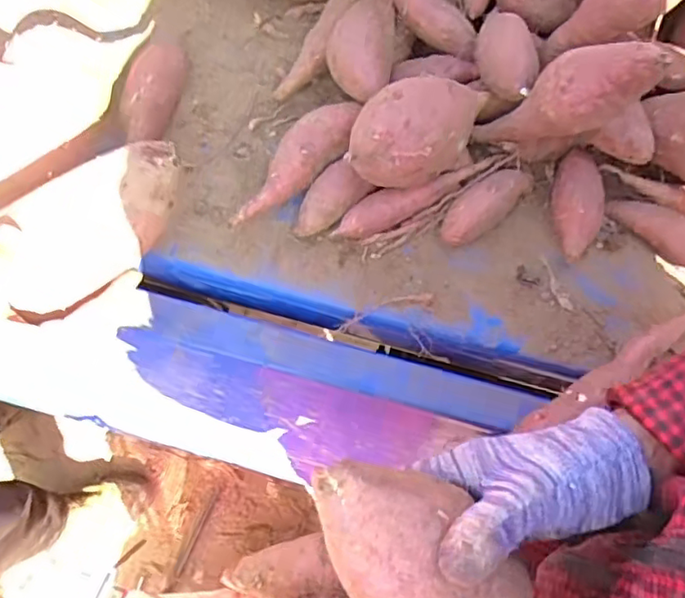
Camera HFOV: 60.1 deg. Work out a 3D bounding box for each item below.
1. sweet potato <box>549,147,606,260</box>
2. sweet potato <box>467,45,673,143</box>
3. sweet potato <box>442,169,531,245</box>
[{"bbox_3d":[0.201,-0.081,0.509,0.041,0.031,0.094,11,71,3],"label":"sweet potato"},{"bbox_3d":[0.164,-0.148,0.447,0.045,0.154,0.038,27,69,-27],"label":"sweet potato"},{"bbox_3d":[0.123,-0.081,0.505,0.092,0.037,0.034,-41,76,-14],"label":"sweet potato"}]

